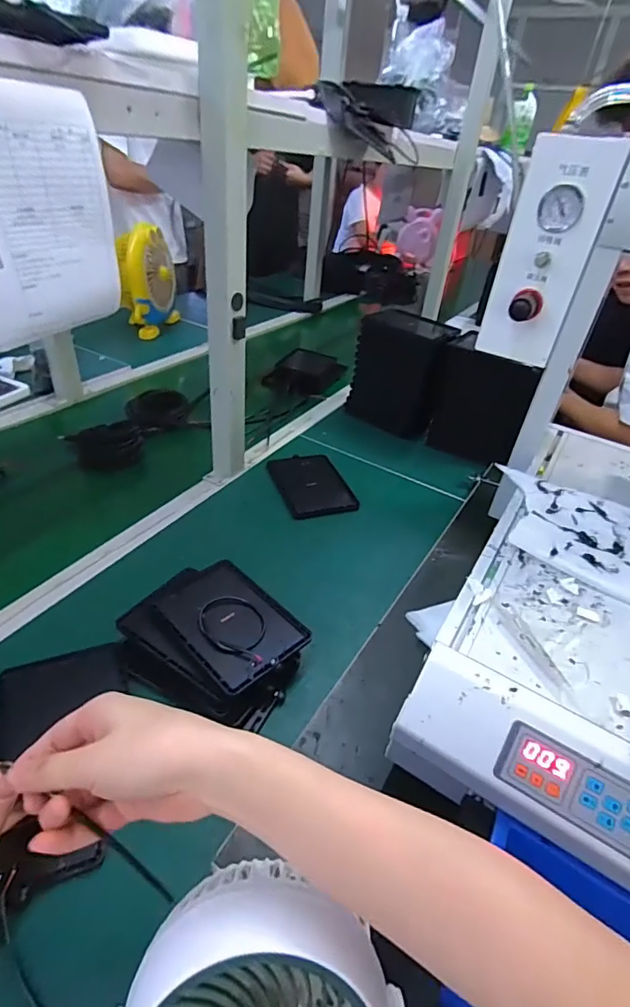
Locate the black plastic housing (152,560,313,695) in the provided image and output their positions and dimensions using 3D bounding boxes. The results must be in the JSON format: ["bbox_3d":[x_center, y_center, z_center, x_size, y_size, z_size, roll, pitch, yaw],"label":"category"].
[{"bbox_3d":[-0.099,0.133,0.557,0.163,0.010,0.115,34,44,32],"label":"black plastic housing"}]

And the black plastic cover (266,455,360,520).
[{"bbox_3d":[-0.007,-0.036,0.846,0.115,0.010,0.171,-9,39,-21],"label":"black plastic cover"}]

